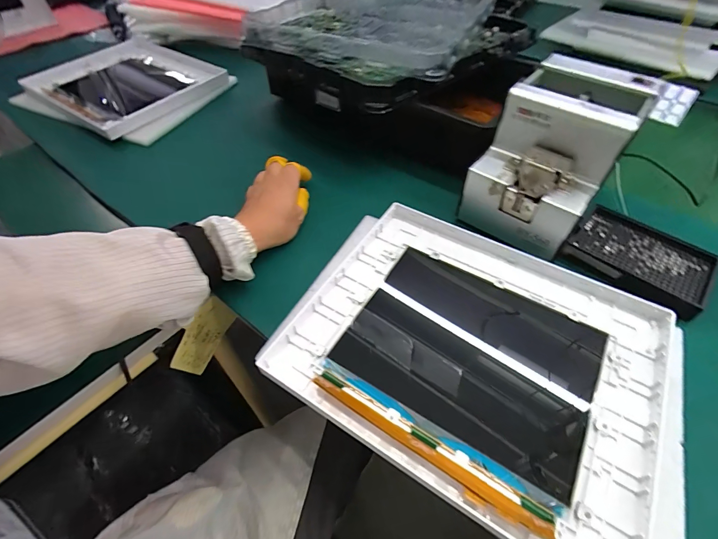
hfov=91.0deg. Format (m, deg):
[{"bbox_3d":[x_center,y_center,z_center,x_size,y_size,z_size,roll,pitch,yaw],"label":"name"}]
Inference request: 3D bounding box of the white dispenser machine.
[{"bbox_3d":[0.217,-0.130,0.402,0.124,0.135,0.163,31,57,22],"label":"white dispenser machine"}]

